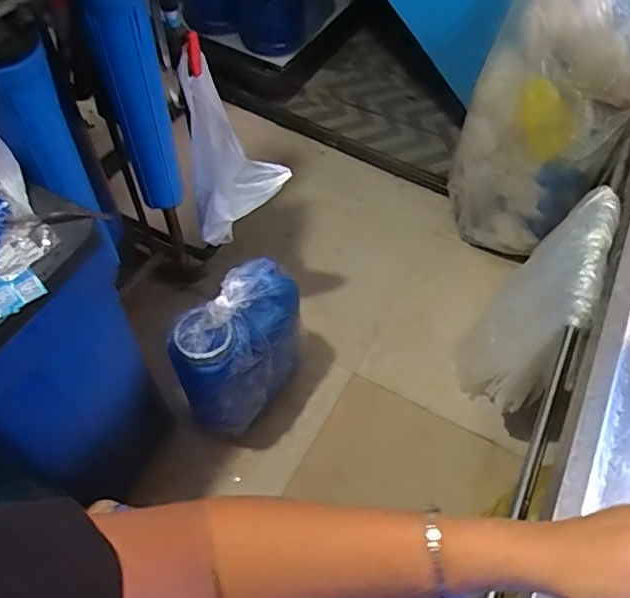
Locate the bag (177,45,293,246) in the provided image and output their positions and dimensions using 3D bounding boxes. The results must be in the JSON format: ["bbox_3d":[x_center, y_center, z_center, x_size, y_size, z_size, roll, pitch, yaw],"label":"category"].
[{"bbox_3d":[-0.184,-0.329,1.309,0.222,0.382,0.205,-8,56,-6],"label":"bag"}]

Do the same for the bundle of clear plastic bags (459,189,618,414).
[{"bbox_3d":[0.480,0.023,1.318,0.173,0.530,0.393,22,58,13],"label":"bundle of clear plastic bags"}]

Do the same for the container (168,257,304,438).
[{"bbox_3d":[-0.168,0.128,1.327,0.311,0.369,0.172,-33,62,-21],"label":"container"}]

